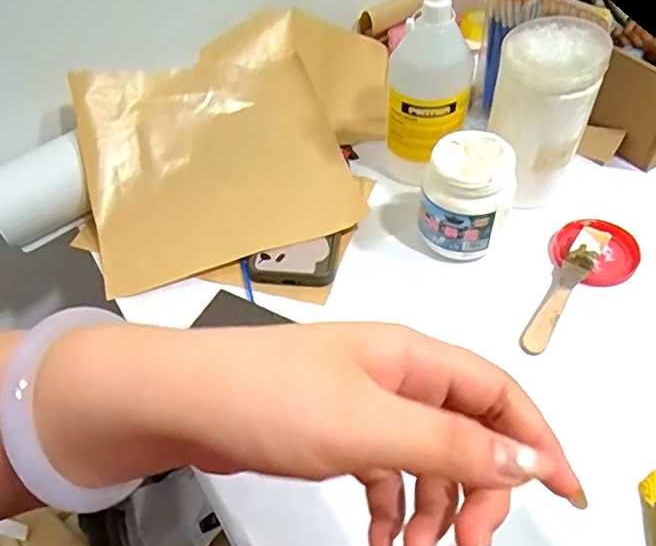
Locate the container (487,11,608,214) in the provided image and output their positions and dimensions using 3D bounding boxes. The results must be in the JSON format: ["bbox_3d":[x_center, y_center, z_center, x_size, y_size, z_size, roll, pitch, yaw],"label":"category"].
[{"bbox_3d":[0.190,-0.138,0.518,0.080,0.151,0.086,16,53,17],"label":"container"}]

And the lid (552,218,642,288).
[{"bbox_3d":[0.239,-0.022,0.509,0.071,0.018,0.069,-2,50,2],"label":"lid"}]

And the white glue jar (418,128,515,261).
[{"bbox_3d":[0.121,-0.064,0.500,0.073,0.096,0.076,-2,50,2],"label":"white glue jar"}]

